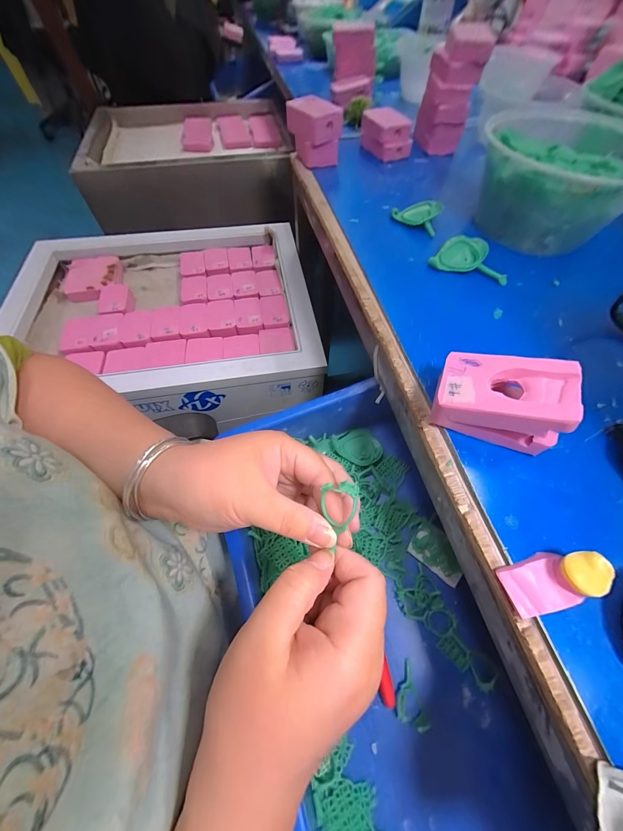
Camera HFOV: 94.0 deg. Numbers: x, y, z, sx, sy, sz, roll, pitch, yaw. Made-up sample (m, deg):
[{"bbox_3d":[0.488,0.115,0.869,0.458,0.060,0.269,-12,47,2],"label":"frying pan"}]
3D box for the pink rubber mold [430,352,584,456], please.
[{"bbox_3d":[0.119,-0.010,0.186,0.071,0.048,0.044,21,62,11],"label":"pink rubber mold"}]

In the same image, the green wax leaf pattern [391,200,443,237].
[{"bbox_3d":[0.116,-0.222,0.323,0.051,0.017,0.040,15,61,8],"label":"green wax leaf pattern"}]

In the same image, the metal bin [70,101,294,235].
[{"bbox_3d":[-0.302,-0.672,0.775,0.487,0.160,0.404,-2,60,-1],"label":"metal bin"}]

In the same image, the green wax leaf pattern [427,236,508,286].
[{"bbox_3d":[0.157,-0.156,0.286,0.072,0.008,0.042,18,79,13],"label":"green wax leaf pattern"}]

